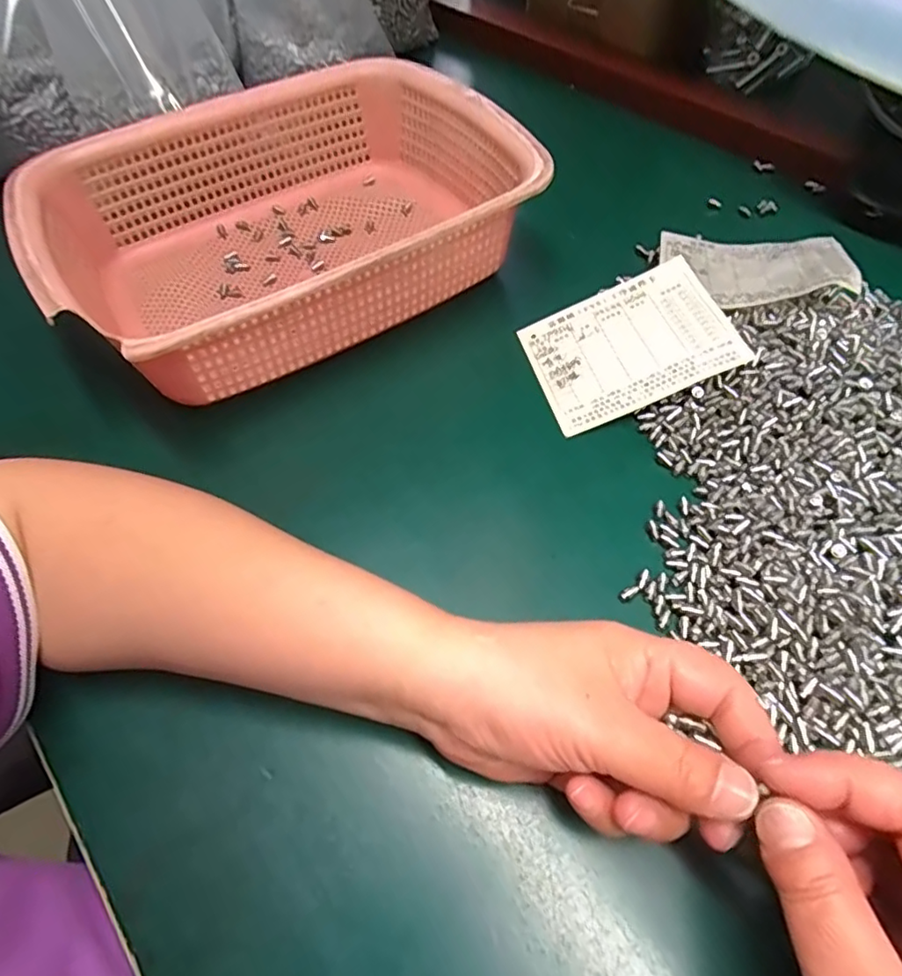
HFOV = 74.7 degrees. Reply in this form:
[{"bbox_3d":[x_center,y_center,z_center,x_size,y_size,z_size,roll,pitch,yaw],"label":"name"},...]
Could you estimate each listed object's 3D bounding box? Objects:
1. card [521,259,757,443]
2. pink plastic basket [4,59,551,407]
[{"bbox_3d":[0.103,-0.085,0.350,0.108,0.005,0.087,-24,59,8],"label":"card"},{"bbox_3d":[-0.106,-0.174,0.395,0.286,0.084,0.229,-29,60,-14],"label":"pink plastic basket"}]

